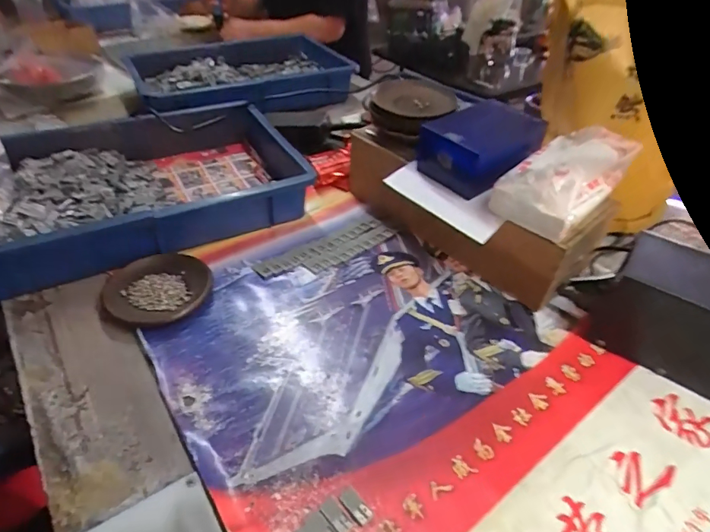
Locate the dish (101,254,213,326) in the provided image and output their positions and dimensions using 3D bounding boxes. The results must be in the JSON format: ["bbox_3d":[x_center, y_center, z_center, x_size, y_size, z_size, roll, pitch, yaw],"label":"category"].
[{"bbox_3d":[-0.224,0.029,0.493,0.112,0.019,0.100,-11,43,-17],"label":"dish"}]

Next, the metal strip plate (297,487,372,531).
[{"bbox_3d":[-0.022,0.200,0.325,0.070,0.004,0.029,-29,51,-32],"label":"metal strip plate"}]

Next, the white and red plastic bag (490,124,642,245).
[{"bbox_3d":[0.227,-0.100,0.467,0.125,0.081,0.085,-30,51,-31],"label":"white and red plastic bag"}]

